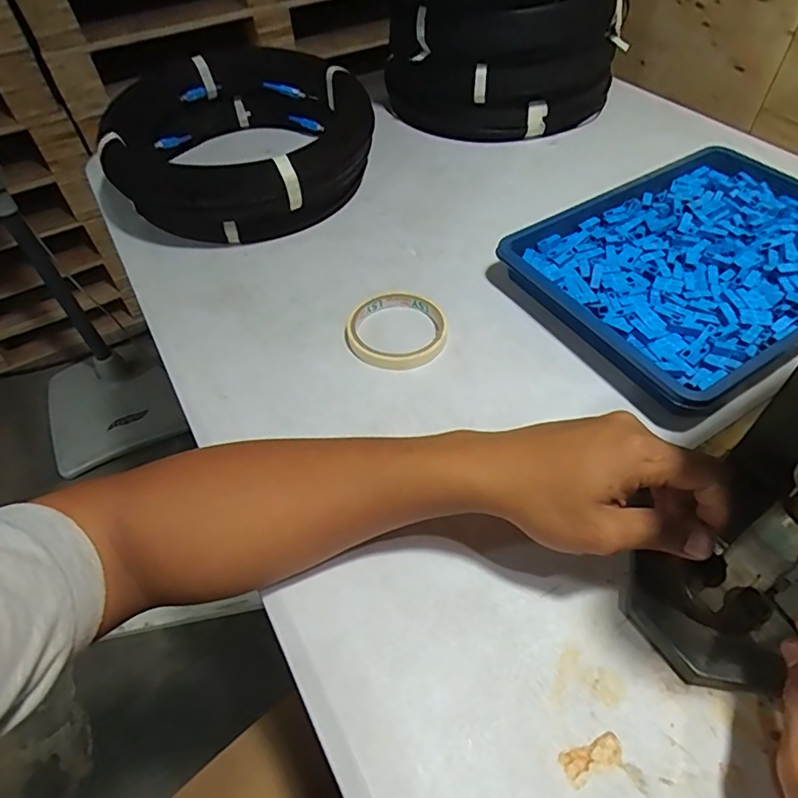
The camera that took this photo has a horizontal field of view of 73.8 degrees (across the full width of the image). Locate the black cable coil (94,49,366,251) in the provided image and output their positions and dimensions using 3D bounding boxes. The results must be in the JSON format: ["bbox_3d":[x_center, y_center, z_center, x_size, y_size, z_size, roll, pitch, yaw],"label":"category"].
[{"bbox_3d":[-0.172,-0.295,0.618,0.260,0.105,0.276,-2,53,3],"label":"black cable coil"}]

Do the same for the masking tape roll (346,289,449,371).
[{"bbox_3d":[-0.003,-0.065,0.485,0.088,0.013,0.088,-2,53,3],"label":"masking tape roll"}]

